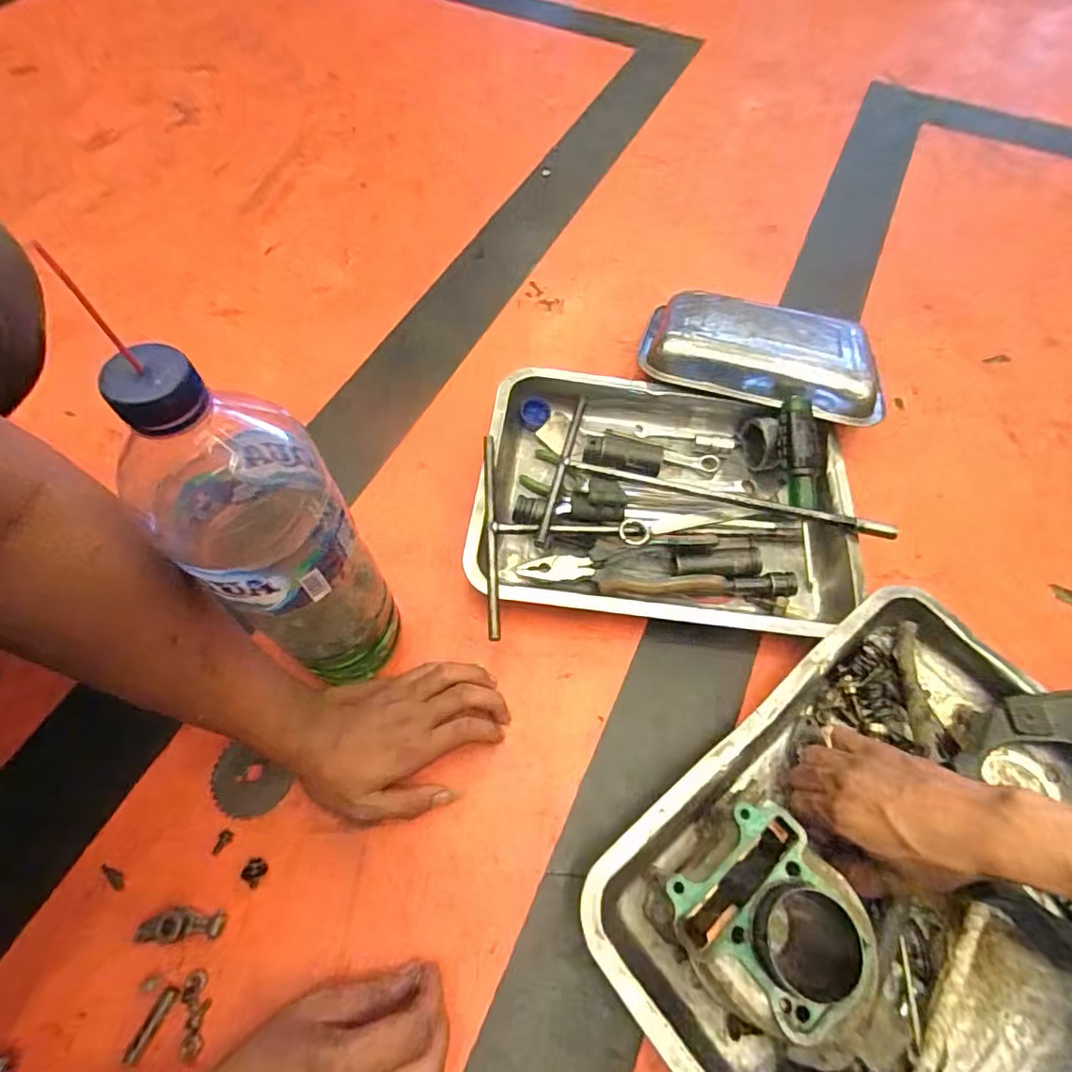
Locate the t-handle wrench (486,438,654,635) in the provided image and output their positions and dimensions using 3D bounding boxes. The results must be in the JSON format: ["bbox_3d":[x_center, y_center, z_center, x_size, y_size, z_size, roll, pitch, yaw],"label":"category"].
[{"bbox_3d":[0.027,-0.004,0.489,0.142,0.018,0.186,-2,61,-3],"label":"t-handle wrench"}]

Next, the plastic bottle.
[{"bbox_3d":[-0.151,0.009,0.333,0.081,0.292,0.086,-21,60,-13],"label":"plastic bottle"}]

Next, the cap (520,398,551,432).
[{"bbox_3d":[-0.001,-0.127,0.585,0.030,0.010,0.035,-2,61,-3],"label":"cap"}]

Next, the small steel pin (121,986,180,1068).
[{"bbox_3d":[-0.240,0.305,0.349,0.010,0.005,0.042,22,63,9],"label":"small steel pin"}]

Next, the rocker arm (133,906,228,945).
[{"bbox_3d":[-0.237,0.261,0.376,0.052,0.012,0.019,-2,61,-3],"label":"rocker arm"}]

